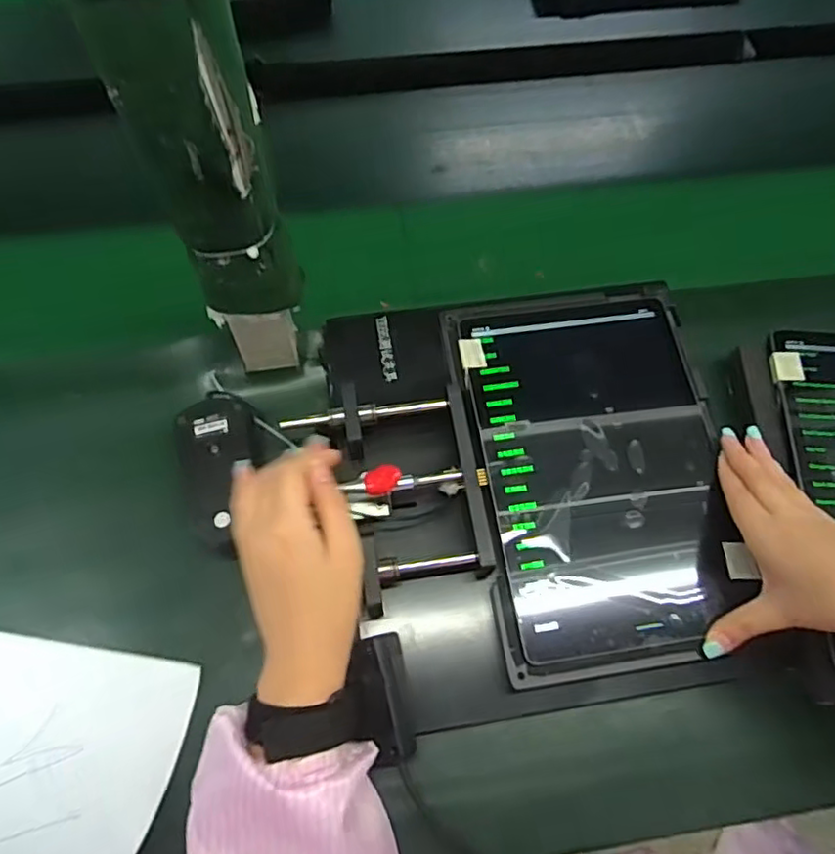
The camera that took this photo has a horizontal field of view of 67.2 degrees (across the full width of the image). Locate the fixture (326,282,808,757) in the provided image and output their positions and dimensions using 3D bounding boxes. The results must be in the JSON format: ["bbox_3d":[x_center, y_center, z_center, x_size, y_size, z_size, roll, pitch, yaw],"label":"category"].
[{"bbox_3d":[0.082,0.035,0.447,0.277,0.050,0.299,-8,66,-5],"label":"fixture"}]

